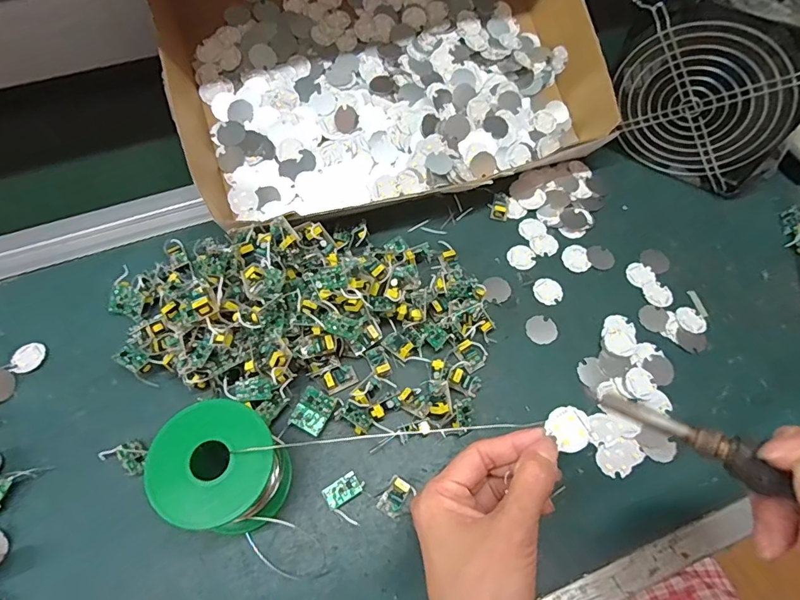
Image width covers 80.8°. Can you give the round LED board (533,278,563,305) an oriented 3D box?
[{"bbox_3d":[0.124,-0.008,0.393,0.023,0.004,0.024,1,62,-2],"label":"round LED board"}]

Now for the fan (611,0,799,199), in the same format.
[{"bbox_3d":[0.264,-0.179,0.401,0.155,0.147,0.058,33,67,15],"label":"fan"}]

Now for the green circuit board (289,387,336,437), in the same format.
[{"bbox_3d":[-0.062,0.080,0.337,0.024,0.009,0.029,24,64,9],"label":"green circuit board"}]

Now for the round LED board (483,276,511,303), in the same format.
[{"bbox_3d":[0.082,-0.010,0.395,0.022,0.004,0.024,1,62,-2],"label":"round LED board"}]

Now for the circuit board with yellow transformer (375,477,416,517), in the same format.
[{"bbox_3d":[-0.003,0.133,0.317,0.016,0.012,0.024,40,67,17],"label":"circuit board with yellow transformer"}]

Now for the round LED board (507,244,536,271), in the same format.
[{"bbox_3d":[0.107,-0.037,0.411,0.023,0.004,0.025,1,62,-2],"label":"round LED board"}]

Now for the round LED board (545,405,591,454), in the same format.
[{"bbox_3d":[0.095,0.071,0.262,0.021,0.004,0.025,-32,85,3],"label":"round LED board"}]

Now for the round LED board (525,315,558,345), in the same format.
[{"bbox_3d":[0.115,0.024,0.380,0.024,0.004,0.024,1,62,-2],"label":"round LED board"}]

